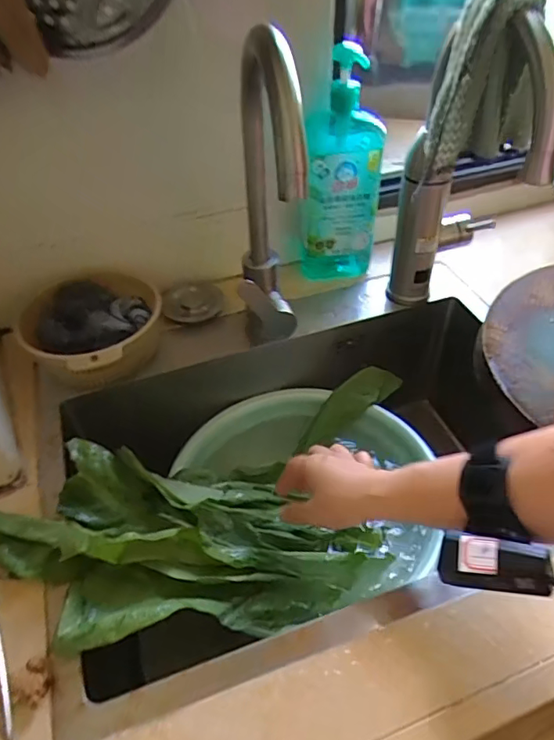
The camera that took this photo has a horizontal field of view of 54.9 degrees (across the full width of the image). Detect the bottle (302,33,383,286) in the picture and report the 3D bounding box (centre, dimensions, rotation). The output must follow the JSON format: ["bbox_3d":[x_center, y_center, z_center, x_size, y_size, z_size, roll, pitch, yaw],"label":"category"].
[{"bbox_3d":[0.080,-0.241,0.677,0.100,0.278,0.067,5,45,6],"label":"bottle"}]

